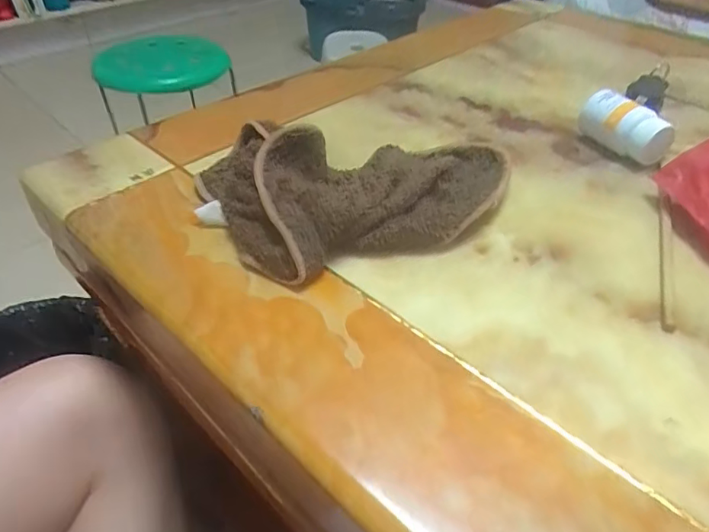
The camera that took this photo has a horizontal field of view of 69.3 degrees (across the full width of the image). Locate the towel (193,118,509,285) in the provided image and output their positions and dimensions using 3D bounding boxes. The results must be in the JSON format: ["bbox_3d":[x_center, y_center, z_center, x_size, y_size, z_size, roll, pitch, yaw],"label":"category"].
[{"bbox_3d":[0.009,-0.071,0.378,0.220,0.054,0.151,-15,44,-17],"label":"towel"}]

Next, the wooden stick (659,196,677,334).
[{"bbox_3d":[0.208,-0.007,0.343,0.007,0.004,0.145,16,44,17],"label":"wooden stick"}]

